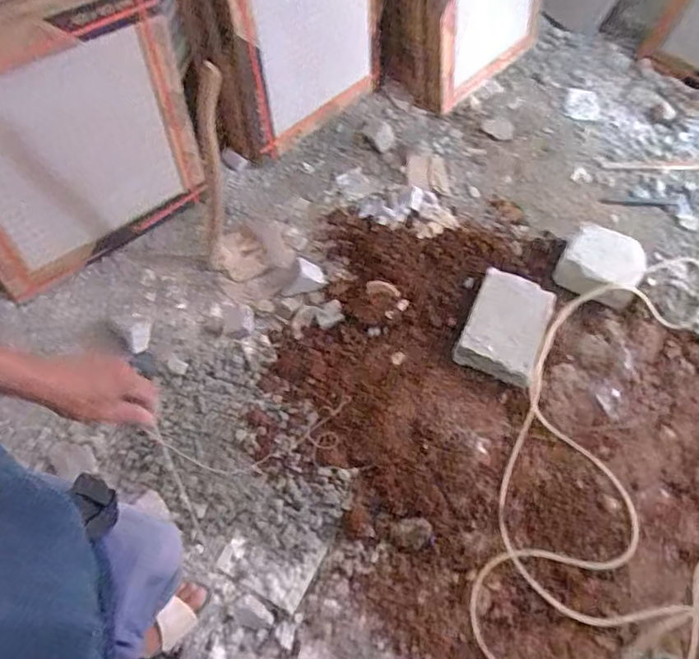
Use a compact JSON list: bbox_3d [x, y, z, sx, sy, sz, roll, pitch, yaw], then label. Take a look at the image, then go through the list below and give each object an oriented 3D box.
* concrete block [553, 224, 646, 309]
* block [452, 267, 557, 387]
[{"bbox_3d":[0.750,-0.186,1.660,0.235,0.091,0.226,31,63,13],"label":"concrete block"},{"bbox_3d":[0.431,-0.012,1.539,0.203,0.087,0.305,24,62,9],"label":"block"}]

